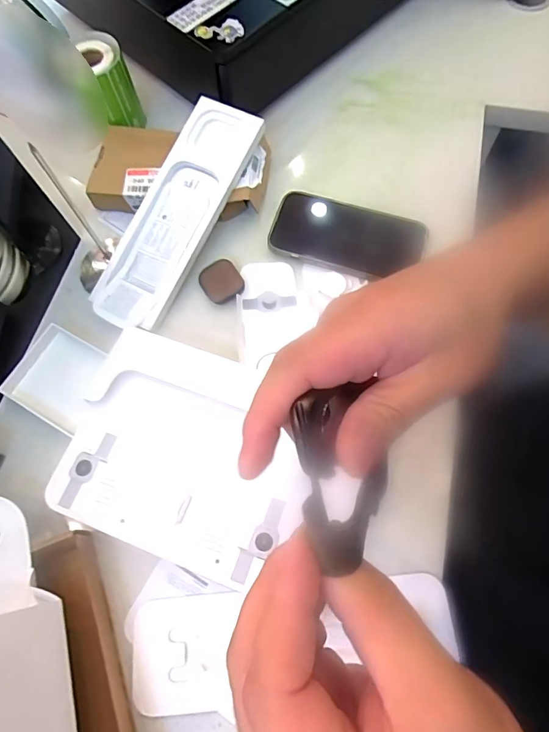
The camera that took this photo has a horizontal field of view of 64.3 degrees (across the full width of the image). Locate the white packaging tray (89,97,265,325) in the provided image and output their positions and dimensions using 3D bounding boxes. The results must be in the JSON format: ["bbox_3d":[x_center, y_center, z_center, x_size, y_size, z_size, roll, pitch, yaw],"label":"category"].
[{"bbox_3d":[-0.098,-0.146,0.425,0.080,0.030,0.232,27,86,11],"label":"white packaging tray"}]

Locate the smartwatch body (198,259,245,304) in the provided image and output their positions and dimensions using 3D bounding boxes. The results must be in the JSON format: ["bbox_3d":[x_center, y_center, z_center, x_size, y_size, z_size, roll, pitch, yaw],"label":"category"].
[{"bbox_3d":[-0.051,-0.081,0.420,0.039,0.005,0.042,-41,75,5],"label":"smartwatch body"}]

